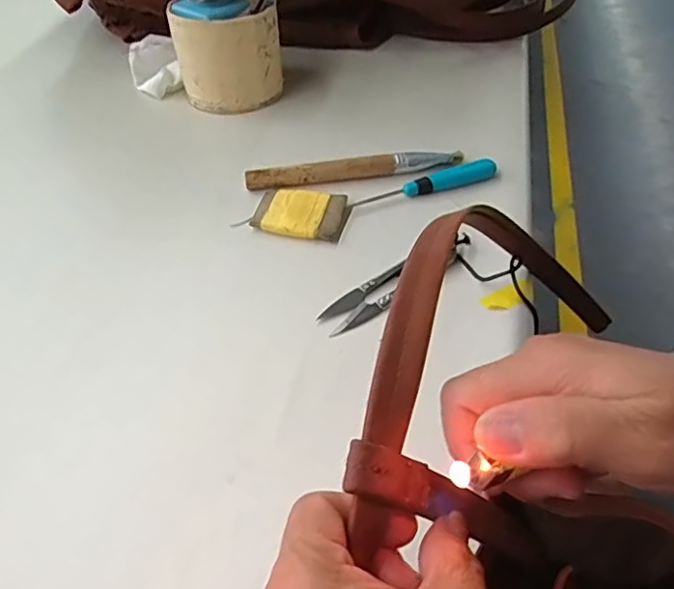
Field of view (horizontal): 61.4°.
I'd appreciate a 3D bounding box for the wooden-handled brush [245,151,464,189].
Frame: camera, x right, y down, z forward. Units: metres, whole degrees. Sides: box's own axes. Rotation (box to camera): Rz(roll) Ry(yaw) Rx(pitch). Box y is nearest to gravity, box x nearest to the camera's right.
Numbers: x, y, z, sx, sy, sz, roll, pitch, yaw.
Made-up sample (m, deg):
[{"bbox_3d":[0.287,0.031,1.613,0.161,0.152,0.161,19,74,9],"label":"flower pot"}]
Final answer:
[{"bbox_3d":[0.014,-0.096,0.432,0.163,0.014,0.009,-4,46,-6],"label":"wooden-handled brush"}]

